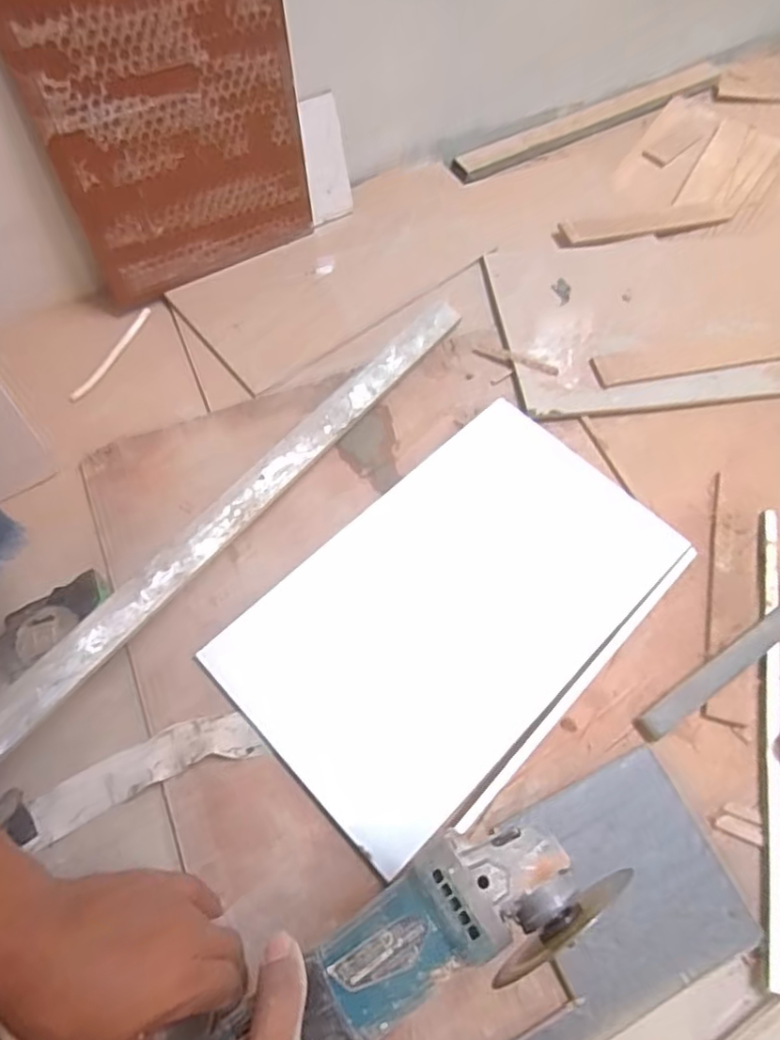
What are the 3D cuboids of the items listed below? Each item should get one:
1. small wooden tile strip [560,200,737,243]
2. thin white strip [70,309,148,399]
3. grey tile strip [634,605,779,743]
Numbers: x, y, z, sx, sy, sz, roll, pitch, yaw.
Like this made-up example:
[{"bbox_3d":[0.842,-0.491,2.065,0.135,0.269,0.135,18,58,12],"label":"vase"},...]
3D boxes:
[{"bbox_3d":[0.341,-0.383,0.831,0.258,0.005,0.041,-15,68,-16],"label":"small wooden tile strip"},{"bbox_3d":[-0.304,-0.183,0.713,0.017,0.011,0.138,27,67,11],"label":"thin white strip"},{"bbox_3d":[0.311,0.116,0.569,0.240,0.018,0.024,-31,69,-15],"label":"grey tile strip"}]

